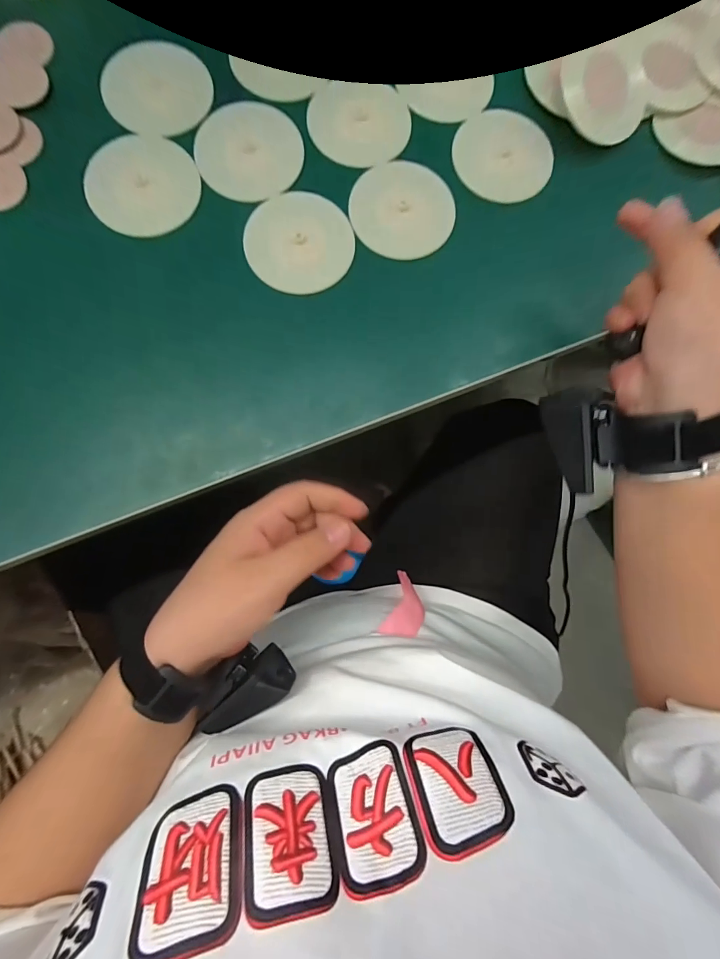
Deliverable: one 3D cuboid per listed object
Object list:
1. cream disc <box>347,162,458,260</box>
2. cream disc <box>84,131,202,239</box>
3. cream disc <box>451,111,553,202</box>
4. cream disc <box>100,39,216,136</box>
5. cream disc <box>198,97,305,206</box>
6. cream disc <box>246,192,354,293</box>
[{"bbox_3d":[0.035,-0.224,0.325,0.084,0.008,0.079,0,82,-3],"label":"cream disc"},{"bbox_3d":[-0.171,-0.231,0.308,0.083,0.005,0.084,1,84,-6],"label":"cream disc"},{"bbox_3d":[0.123,-0.277,0.336,0.083,0.004,0.083,0,82,-3],"label":"cream disc"},{"bbox_3d":[-0.165,-0.319,0.317,0.083,0.005,0.083,0,82,-3],"label":"cream disc"},{"bbox_3d":[-0.090,-0.268,0.316,0.082,0.005,0.090,0,82,-3],"label":"cream disc"},{"bbox_3d":[-0.048,-0.190,0.314,0.084,0.009,0.080,0,82,-3],"label":"cream disc"}]

